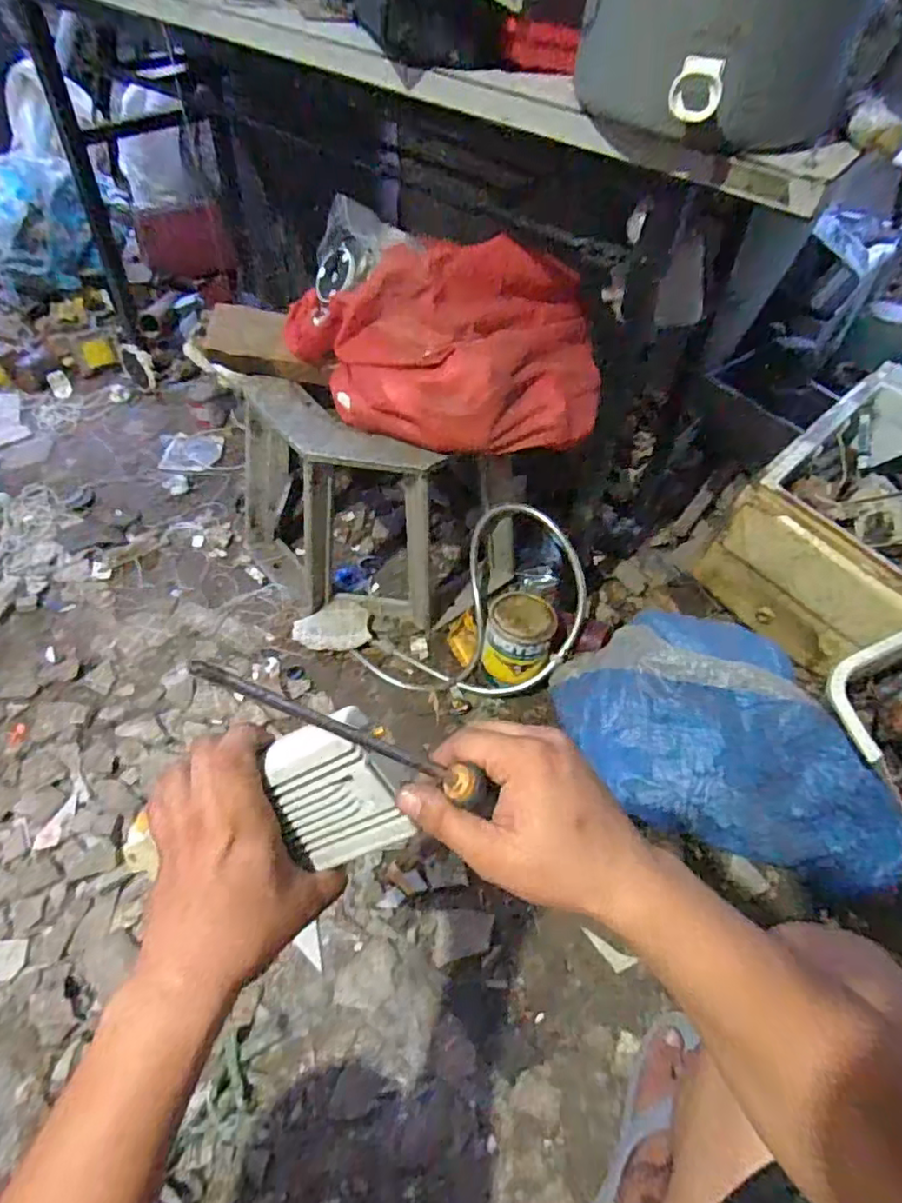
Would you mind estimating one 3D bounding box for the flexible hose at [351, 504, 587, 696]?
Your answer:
[{"bbox_3d":[0.050,0.019,0.970,0.262,0.188,0.318,39,58,24],"label":"flexible hose"}]

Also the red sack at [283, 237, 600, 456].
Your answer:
[{"bbox_3d":[-0.014,-0.342,0.816,0.428,0.173,0.221,8,50,1],"label":"red sack"}]

